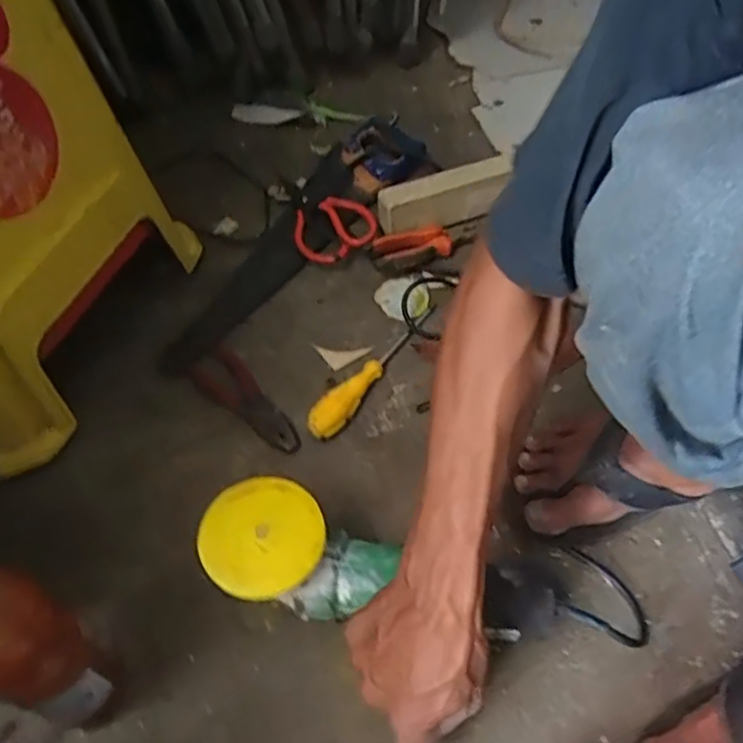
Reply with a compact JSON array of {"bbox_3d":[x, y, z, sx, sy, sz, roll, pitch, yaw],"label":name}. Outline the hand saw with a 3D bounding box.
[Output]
[{"bbox_3d":[-0.072,-0.181,0.821,0.126,0.035,0.518,26,57,21],"label":"hand saw"}]

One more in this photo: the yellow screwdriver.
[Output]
[{"bbox_3d":[0.002,-0.010,0.698,0.029,0.031,0.213,26,57,21],"label":"yellow screwdriver"}]

